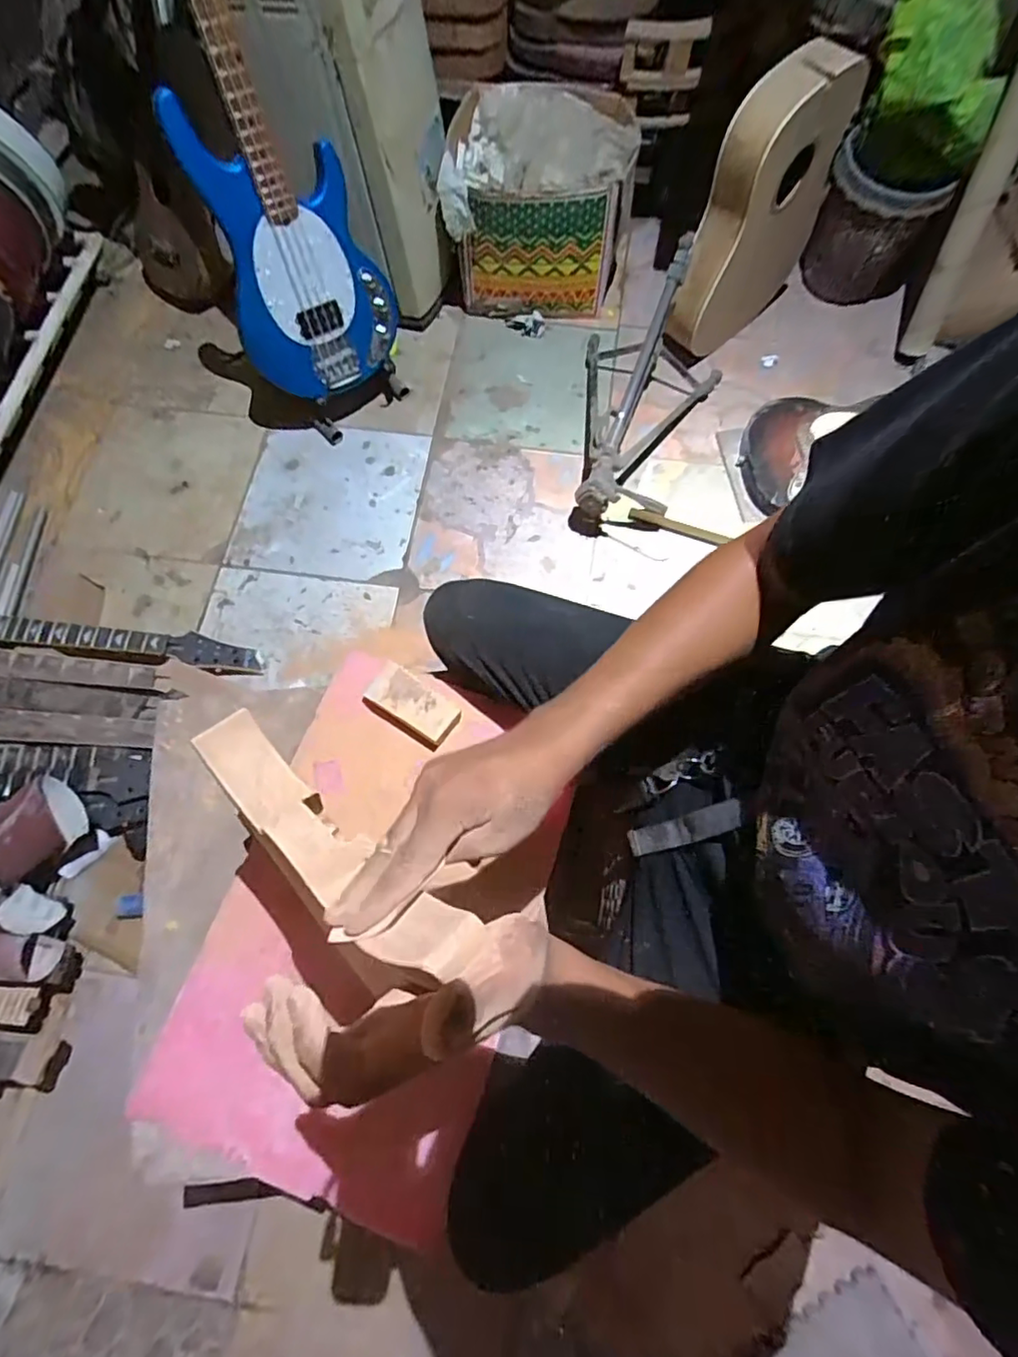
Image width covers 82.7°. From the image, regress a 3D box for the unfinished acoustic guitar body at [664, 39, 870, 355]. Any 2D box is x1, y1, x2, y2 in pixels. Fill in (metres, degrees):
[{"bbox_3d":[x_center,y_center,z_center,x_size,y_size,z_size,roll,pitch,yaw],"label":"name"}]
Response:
[{"bbox_3d":[0.503,-0.966,1.229,0.407,0.509,0.109,-41,76,-13],"label":"unfinished acoustic guitar body"}]

